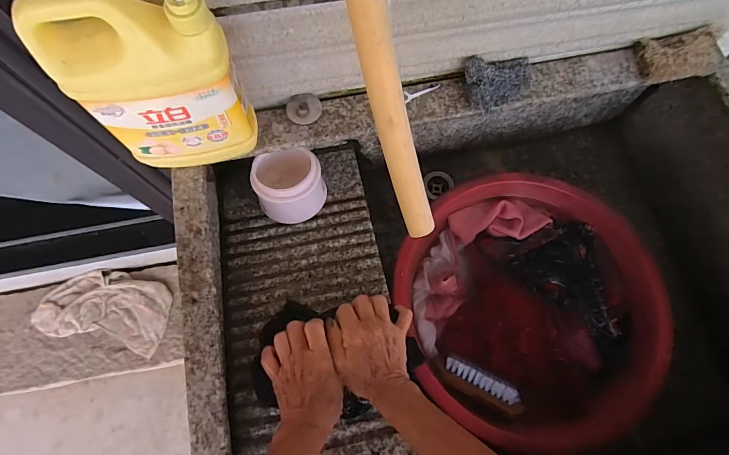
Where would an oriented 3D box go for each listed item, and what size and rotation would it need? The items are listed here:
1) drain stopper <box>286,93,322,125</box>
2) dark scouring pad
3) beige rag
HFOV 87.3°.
[{"bbox_3d":[-0.081,-0.158,0.509,0.046,0.008,0.041,-9,87,5],"label":"drain stopper"},{"bbox_3d":[0.182,-0.194,0.514,0.096,0.018,0.065,-6,102,-16],"label":"dark scouring pad"},{"bbox_3d":[-0.710,0.221,1.052,0.339,0.038,0.190,12,73,3],"label":"beige rag"}]

